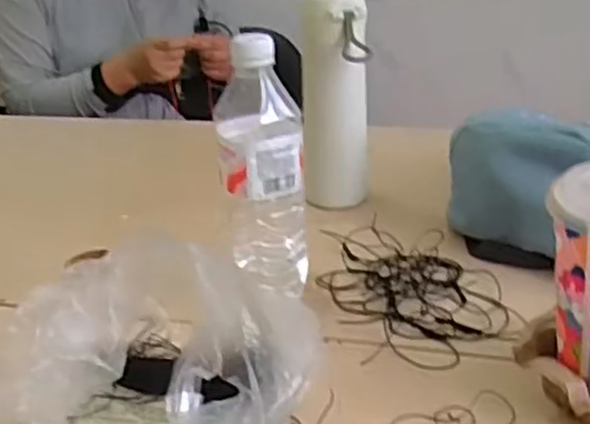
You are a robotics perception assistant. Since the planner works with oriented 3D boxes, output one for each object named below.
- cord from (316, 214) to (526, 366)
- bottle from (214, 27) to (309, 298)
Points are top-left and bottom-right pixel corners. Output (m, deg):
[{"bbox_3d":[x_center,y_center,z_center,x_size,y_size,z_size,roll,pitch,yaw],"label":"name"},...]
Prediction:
[{"bbox_3d":[0.100,0.061,0.636,0.135,0.012,0.200,-9,27,-9],"label":"cord"},{"bbox_3d":[-0.025,-0.024,0.599,0.068,0.219,0.053,-6,27,-3],"label":"bottle"}]

